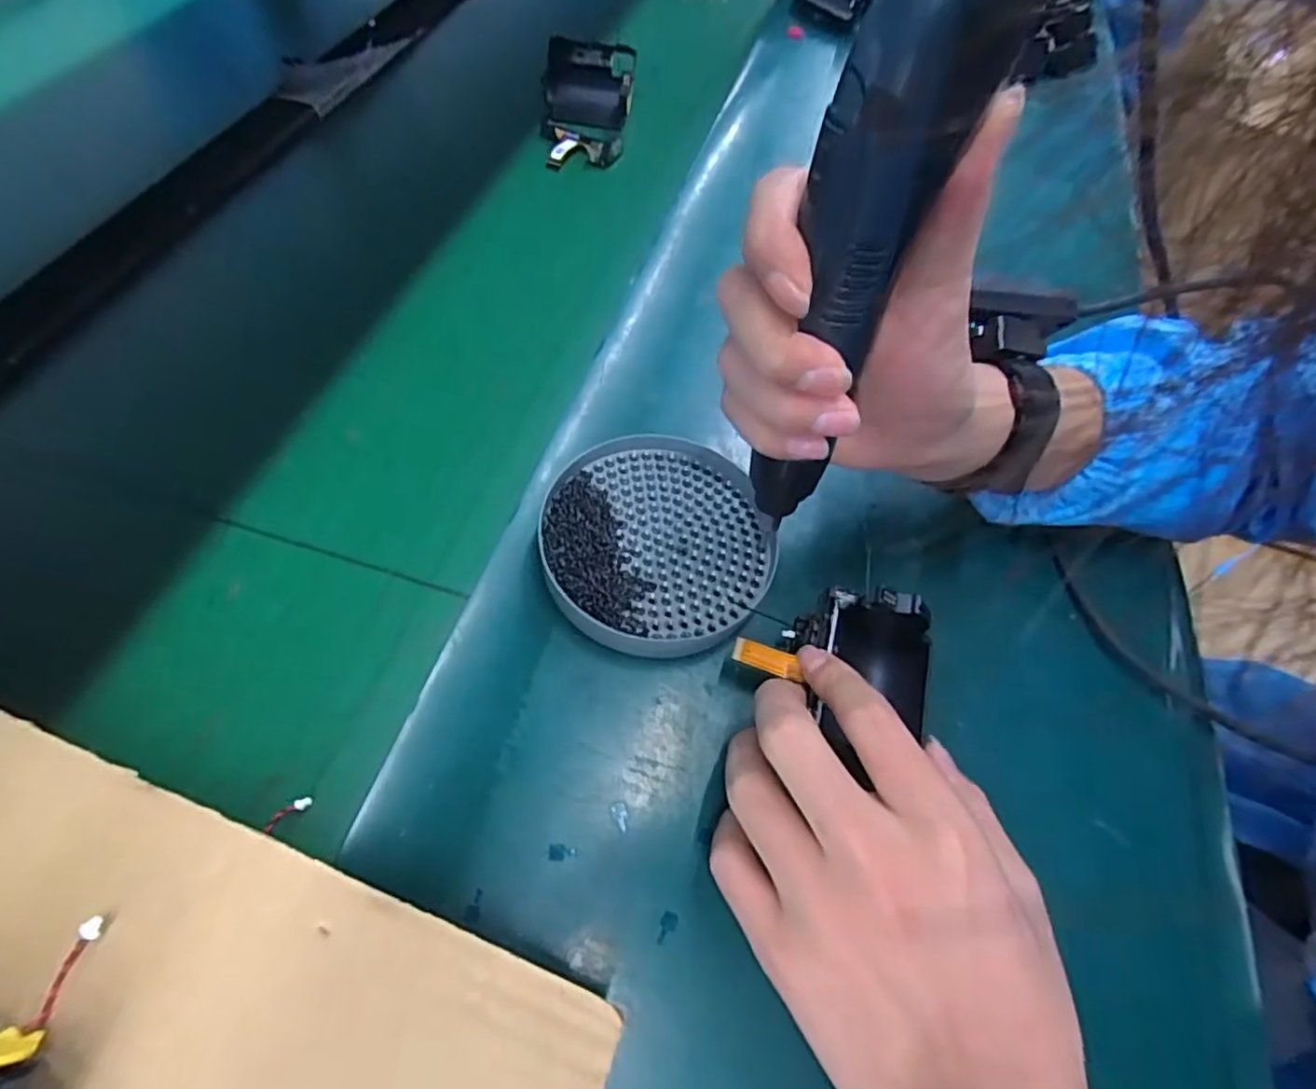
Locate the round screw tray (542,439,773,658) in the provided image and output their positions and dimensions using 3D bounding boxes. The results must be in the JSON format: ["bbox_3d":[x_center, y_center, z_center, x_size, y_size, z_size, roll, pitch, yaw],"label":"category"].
[{"bbox_3d":[0.000,-0.003,0.321,0.110,0.018,0.111,2,58,-4],"label":"round screw tray"}]

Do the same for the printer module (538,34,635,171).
[{"bbox_3d":[-0.057,-0.349,0.518,0.071,0.045,0.098,4,58,-2],"label":"printer module"}]

